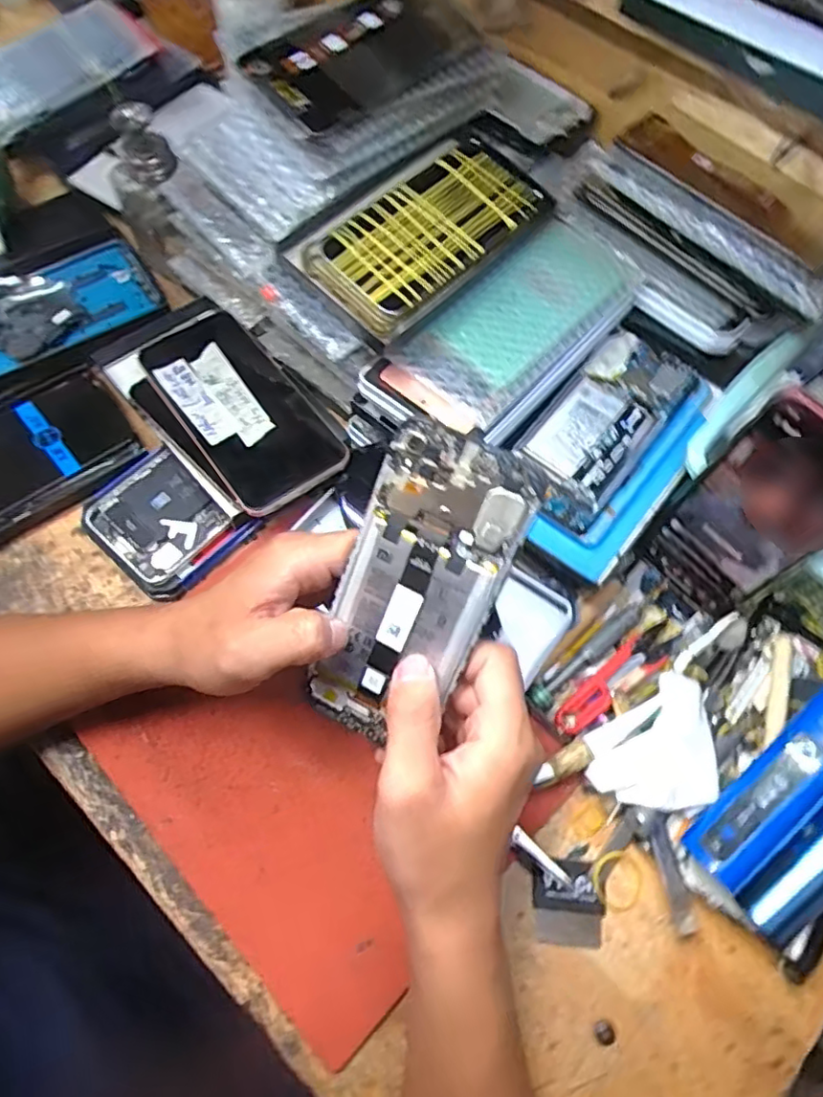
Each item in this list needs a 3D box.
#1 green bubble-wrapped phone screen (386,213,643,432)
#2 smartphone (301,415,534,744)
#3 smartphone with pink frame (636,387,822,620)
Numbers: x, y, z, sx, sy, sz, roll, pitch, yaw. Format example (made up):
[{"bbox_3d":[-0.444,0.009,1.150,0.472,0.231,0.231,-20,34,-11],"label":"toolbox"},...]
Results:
[{"bbox_3d":[0.075,-0.155,0.417,0.167,0.009,0.083,-42,82,-12],"label":"green bubble-wrapped phone screen"},{"bbox_3d":[0.001,0.023,0.300,0.071,0.007,0.159,31,109,12],"label":"smartphone"},{"bbox_3d":[0.198,-0.018,0.367,0.007,0.150,0.072,-32,72,-33],"label":"smartphone with pink frame"}]

